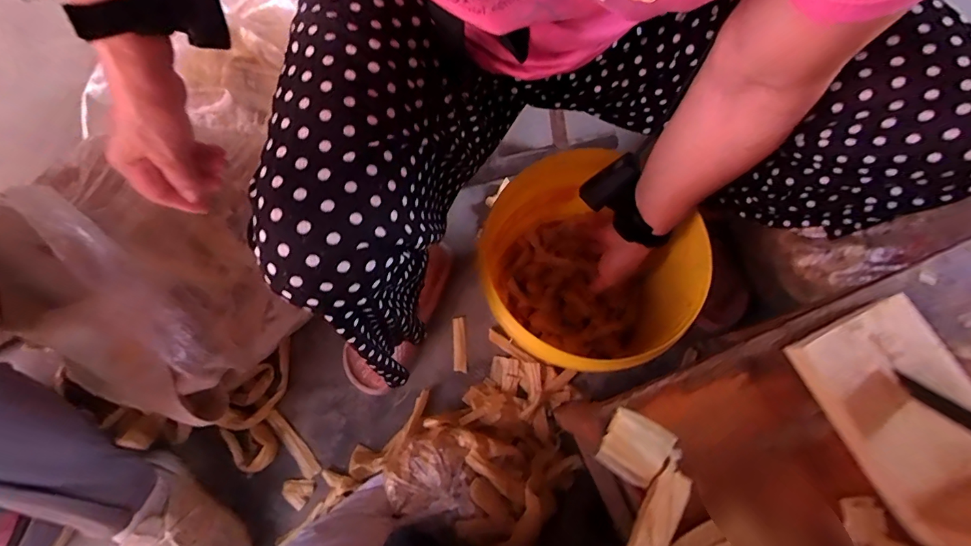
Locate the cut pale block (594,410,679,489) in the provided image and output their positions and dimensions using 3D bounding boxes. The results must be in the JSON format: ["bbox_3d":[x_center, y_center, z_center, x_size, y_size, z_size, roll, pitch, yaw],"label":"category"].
[{"bbox_3d":[0.090,0.104,0.266,0.038,0.011,0.037,29,75,7],"label":"cut pale block"}]

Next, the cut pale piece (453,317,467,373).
[{"bbox_3d":[-0.040,0.112,0.697,0.020,0.005,0.084,-2,74,-1],"label":"cut pale piece"}]

